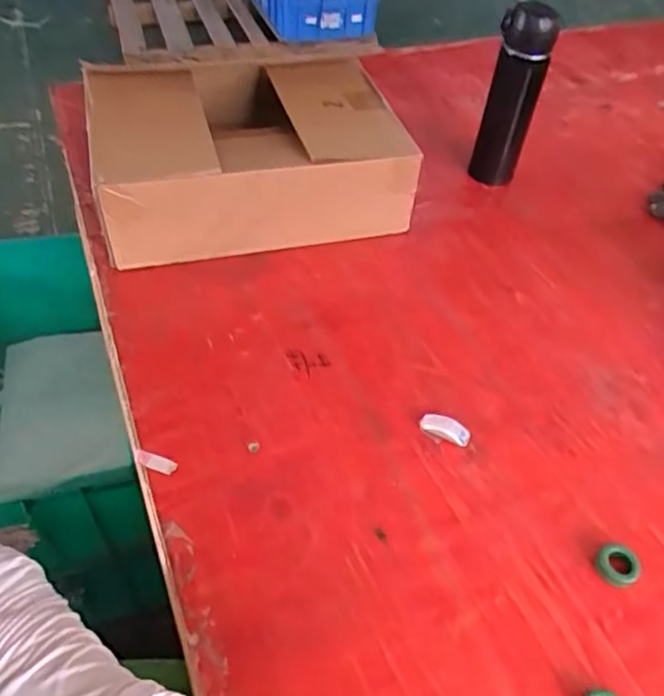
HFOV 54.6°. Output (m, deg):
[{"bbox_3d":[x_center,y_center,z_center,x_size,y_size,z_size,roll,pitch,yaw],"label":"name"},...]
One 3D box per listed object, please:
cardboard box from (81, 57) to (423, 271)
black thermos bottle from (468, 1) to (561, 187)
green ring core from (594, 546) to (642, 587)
[{"bbox_3d":[-0.098,-0.229,0.759,0.345,0.130,0.232,-10,49,-14],"label":"cardboard box"},{"bbox_3d":[0.222,-0.304,0.795,0.062,0.212,0.055,17,48,10],"label":"black thermos bottle"},{"bbox_3d":[0.222,0.168,0.499,0.033,0.012,0.030,3,47,-3],"label":"green ring core"}]

